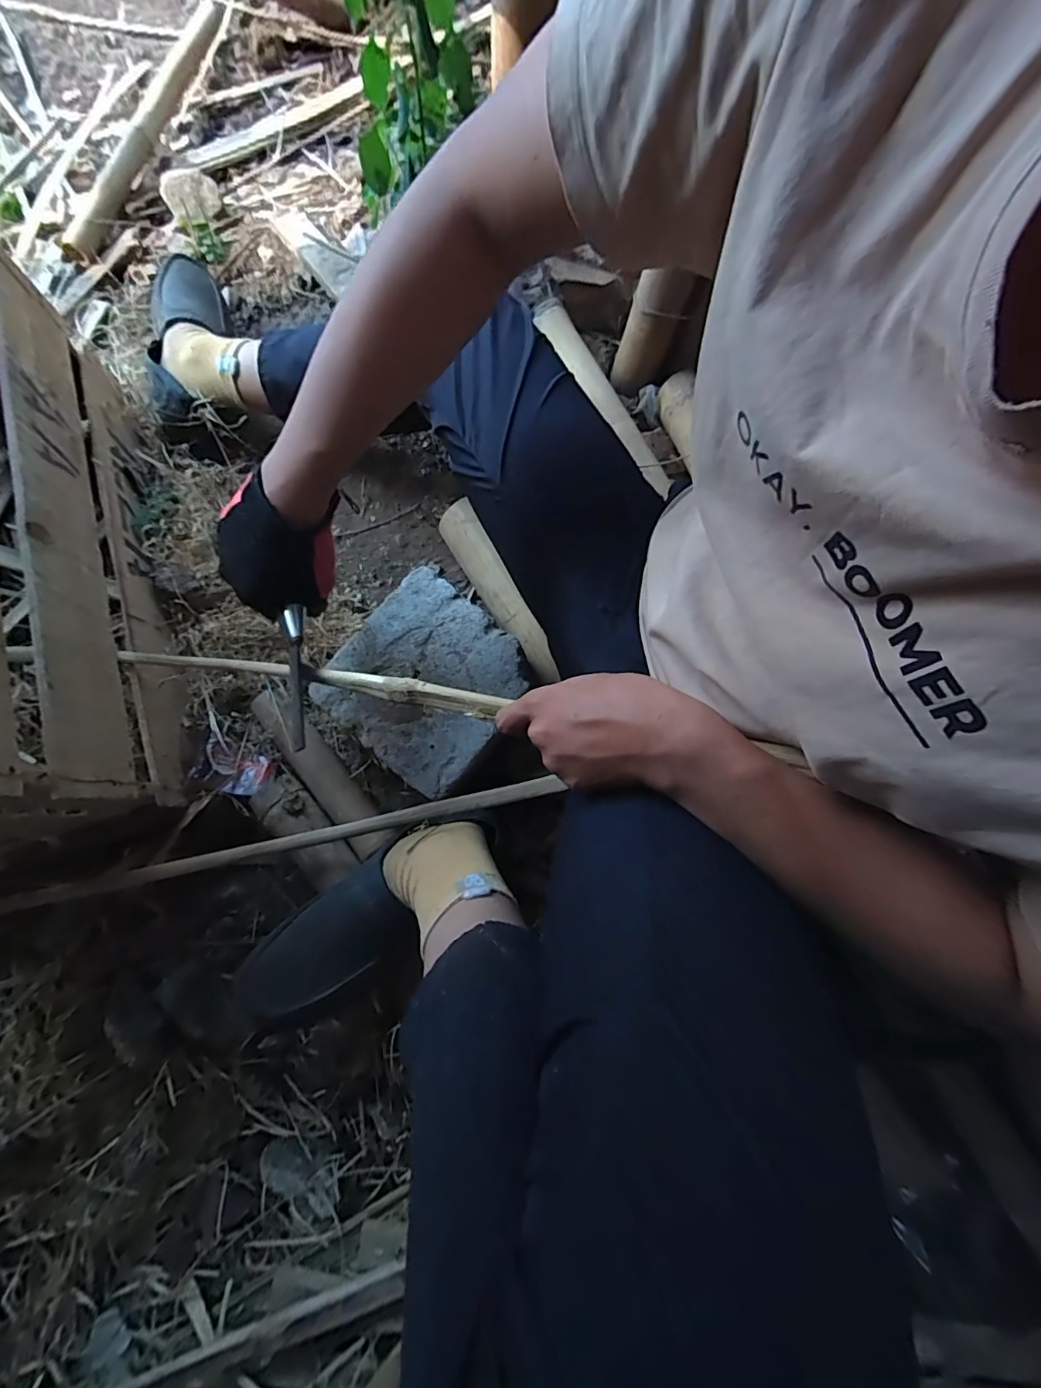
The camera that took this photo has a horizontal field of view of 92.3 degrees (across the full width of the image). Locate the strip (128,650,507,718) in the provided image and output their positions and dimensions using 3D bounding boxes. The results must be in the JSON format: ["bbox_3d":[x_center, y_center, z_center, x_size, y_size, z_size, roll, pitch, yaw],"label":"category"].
[{"bbox_3d":[-0.212,-0.018,0.459,0.423,0.012,0.020,8,78,20],"label":"strip"}]

